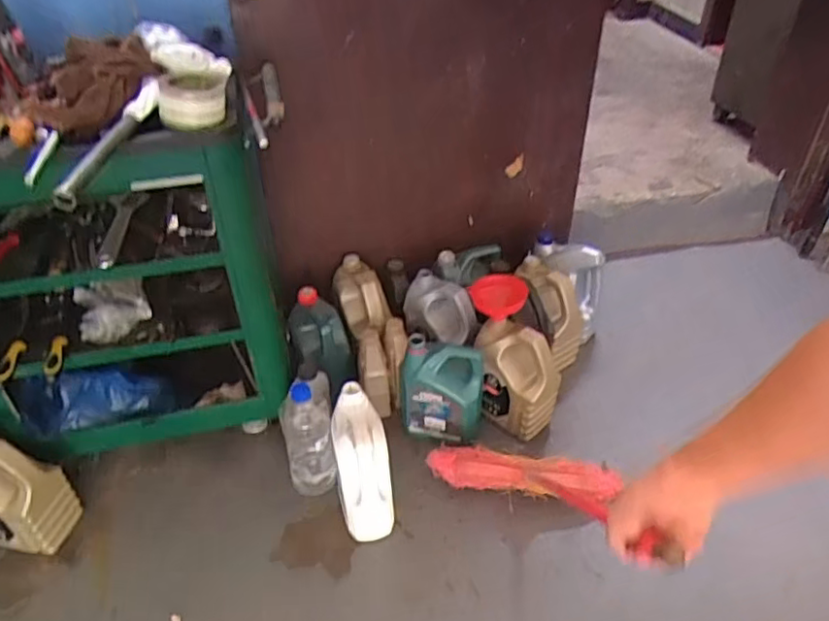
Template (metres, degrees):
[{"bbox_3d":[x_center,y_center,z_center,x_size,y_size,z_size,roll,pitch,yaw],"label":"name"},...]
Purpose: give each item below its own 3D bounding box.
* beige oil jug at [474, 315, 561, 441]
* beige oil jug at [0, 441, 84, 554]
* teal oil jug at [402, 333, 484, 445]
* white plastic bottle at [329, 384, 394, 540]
[{"bbox_3d":[0.242,0.163,1.507,0.211,0.264,0.130,27,48,30],"label":"beige oil jug"},{"bbox_3d":[-0.842,0.368,1.288,0.201,0.279,0.120,6,40,9],"label":"beige oil jug"},{"bbox_3d":[0.065,0.194,1.465,0.190,0.233,0.092,10,41,13],"label":"teal oil jug"},{"bbox_3d":[-0.110,0.316,1.312,0.105,0.297,0.190,-8,40,-8],"label":"white plastic bottle"}]

